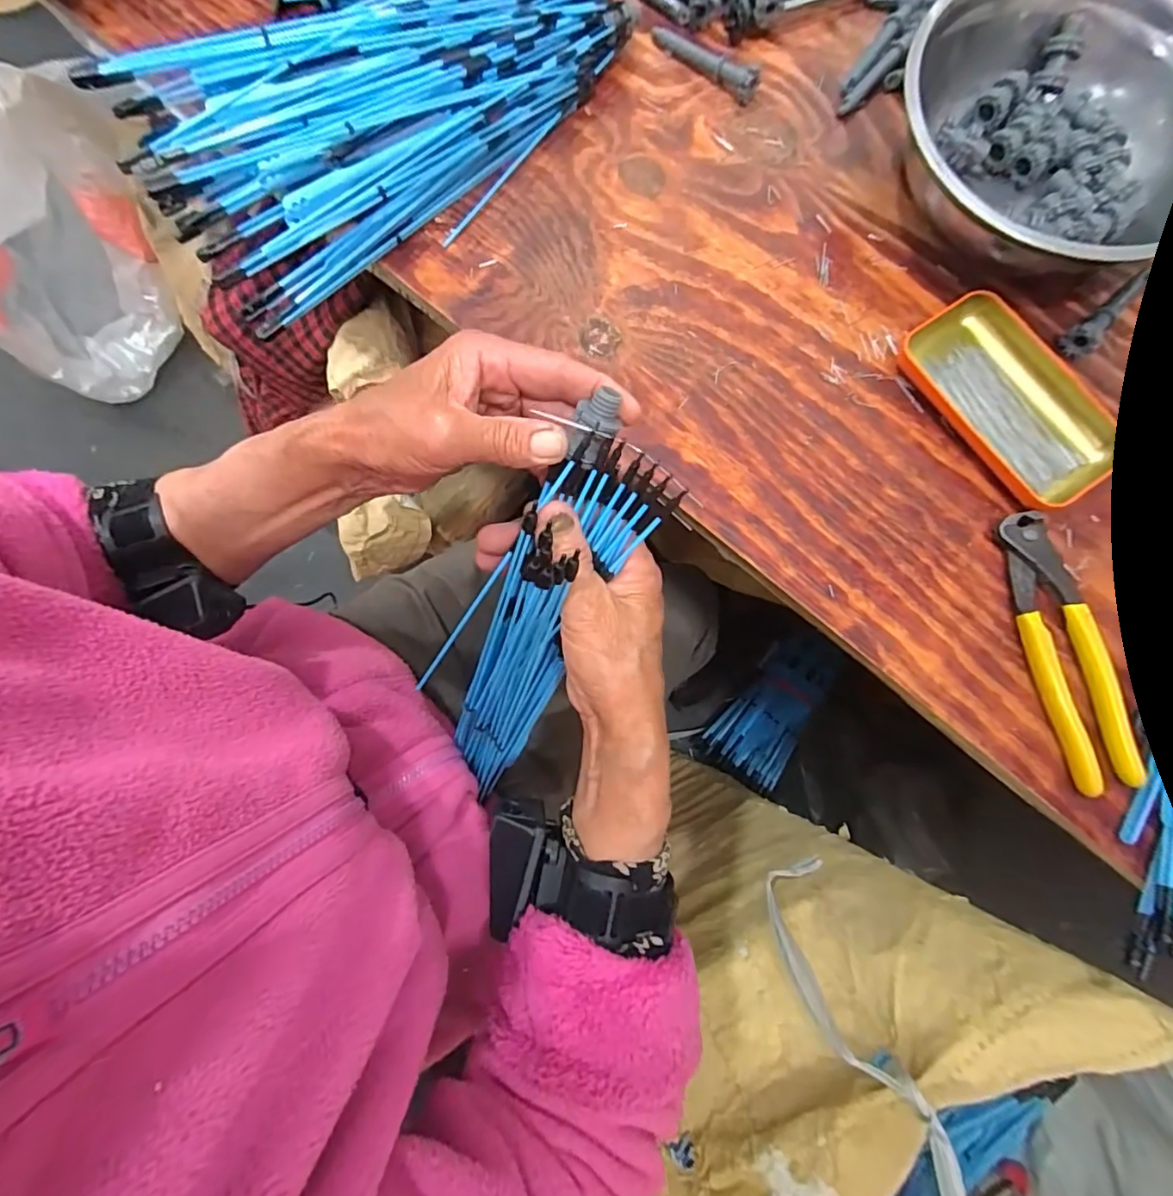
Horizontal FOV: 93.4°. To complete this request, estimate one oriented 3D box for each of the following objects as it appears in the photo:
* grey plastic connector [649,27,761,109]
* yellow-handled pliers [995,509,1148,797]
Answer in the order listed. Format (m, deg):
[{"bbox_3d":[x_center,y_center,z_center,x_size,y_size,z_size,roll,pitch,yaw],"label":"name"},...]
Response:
[{"bbox_3d":[0.090,-0.408,0.418,0.091,0.014,0.019,40,81,7],"label":"grey plastic connector"},{"bbox_3d":[0.286,0.029,0.329,0.043,0.014,0.163,-11,79,-3],"label":"yellow-handled pliers"}]

